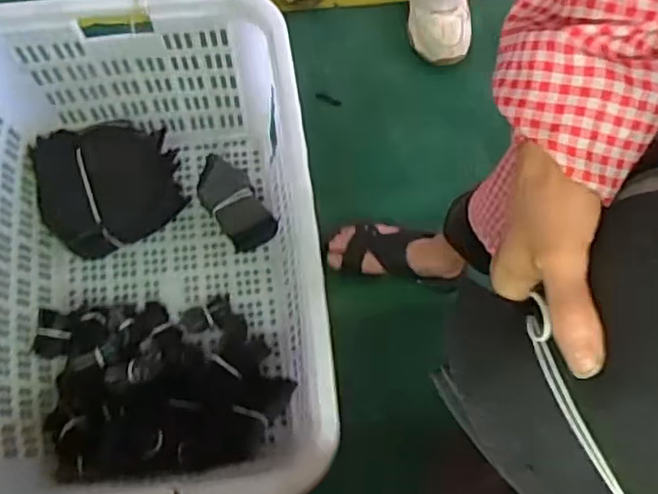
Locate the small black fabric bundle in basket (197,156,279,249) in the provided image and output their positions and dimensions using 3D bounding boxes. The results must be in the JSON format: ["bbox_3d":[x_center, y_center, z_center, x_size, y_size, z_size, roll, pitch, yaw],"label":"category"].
[{"bbox_3d":[-0.165,-0.079,1.132,0.085,0.069,0.164,-34,76,-11],"label":"small black fabric bundle in basket"}]

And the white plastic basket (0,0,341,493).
[{"bbox_3d":[-0.270,0.034,0.955,0.498,0.329,0.660,-7,73,-3],"label":"white plastic basket"}]

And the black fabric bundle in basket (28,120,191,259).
[{"bbox_3d":[-0.366,-0.101,1.110,0.222,0.125,0.201,-16,73,-6],"label":"black fabric bundle in basket"}]

